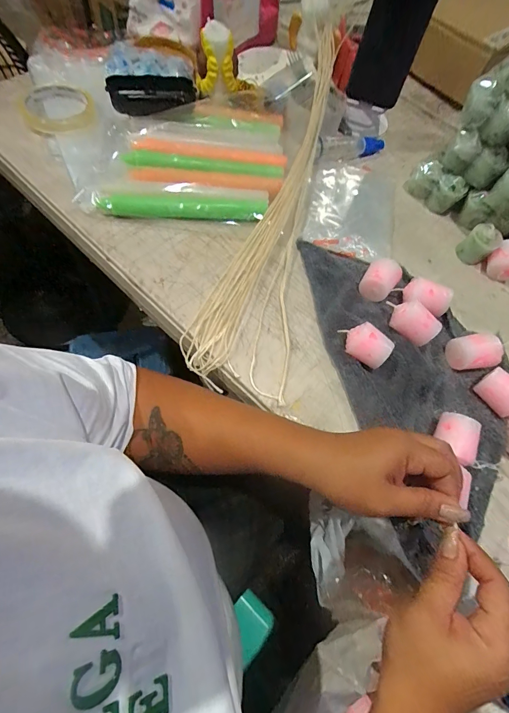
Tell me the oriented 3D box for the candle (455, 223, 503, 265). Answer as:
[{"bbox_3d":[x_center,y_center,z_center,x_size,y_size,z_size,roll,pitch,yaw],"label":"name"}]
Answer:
[{"bbox_3d":[0.292,-0.145,0.450,0.032,0.043,0.037,-39,75,-21],"label":"candle"}]

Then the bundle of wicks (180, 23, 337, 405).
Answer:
[{"bbox_3d":[0.026,-0.200,0.430,0.109,0.031,0.499,13,64,0],"label":"bundle of wicks"}]

